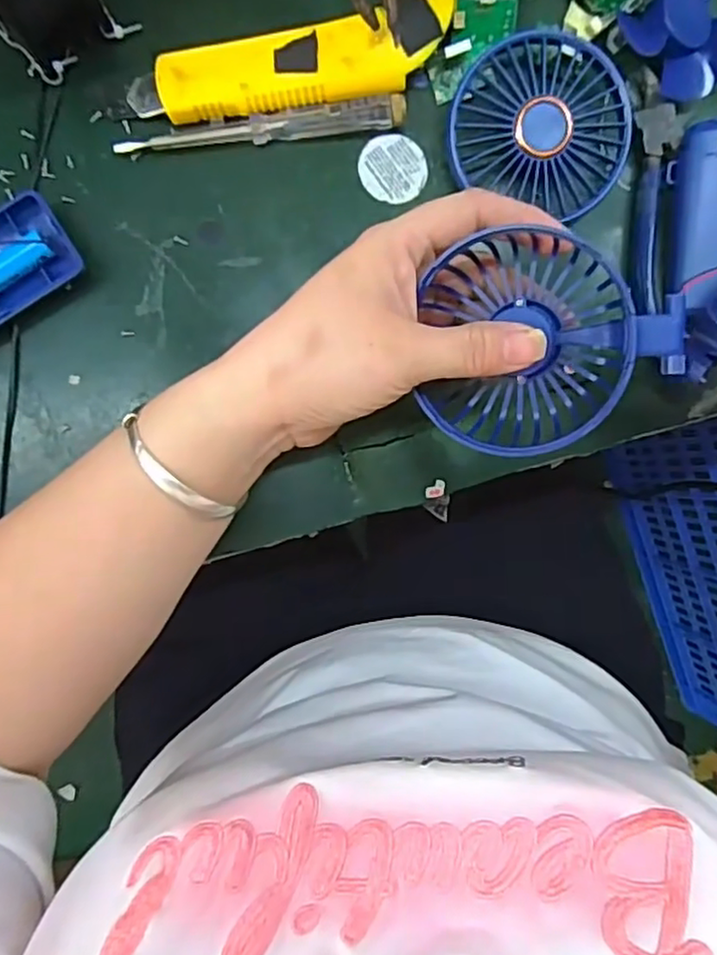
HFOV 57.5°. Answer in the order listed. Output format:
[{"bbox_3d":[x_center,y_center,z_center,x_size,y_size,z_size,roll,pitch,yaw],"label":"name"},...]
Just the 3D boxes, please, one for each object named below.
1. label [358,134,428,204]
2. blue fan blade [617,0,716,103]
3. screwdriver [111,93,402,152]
[{"bbox_3d":[0.018,-0.154,0.327,0.034,0.004,0.033,0,91,-8],"label":"label"},{"bbox_3d":[0.158,-0.224,0.320,0.061,0.023,0.060,0,91,-2],"label":"blue fan blade"},{"bbox_3d":[-0.047,-0.169,0.315,0.138,0.015,0.011,-7,91,-2],"label":"screwdriver"}]

